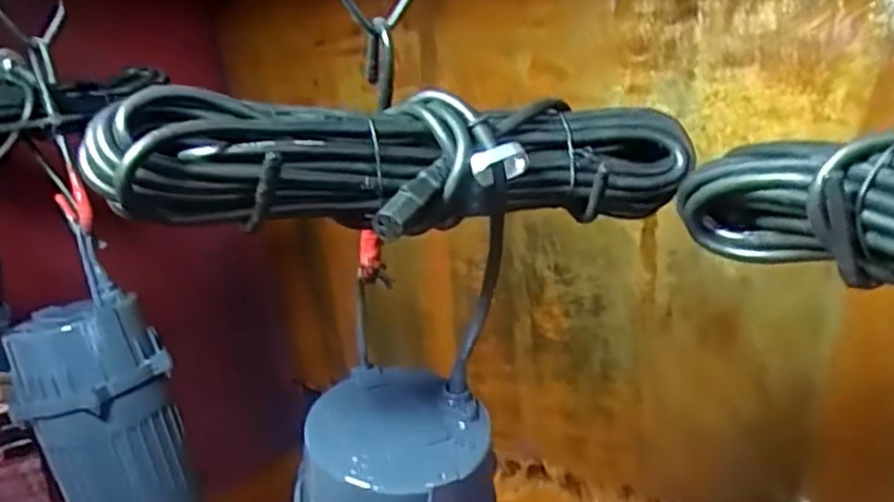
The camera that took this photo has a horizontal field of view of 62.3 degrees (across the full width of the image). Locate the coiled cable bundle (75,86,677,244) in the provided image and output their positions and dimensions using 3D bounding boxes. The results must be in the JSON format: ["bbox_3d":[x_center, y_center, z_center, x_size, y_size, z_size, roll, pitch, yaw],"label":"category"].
[{"bbox_3d":[-0.011,-0.052,0.418,0.336,0.089,0.053,-11,19,-22],"label":"coiled cable bundle"}]

